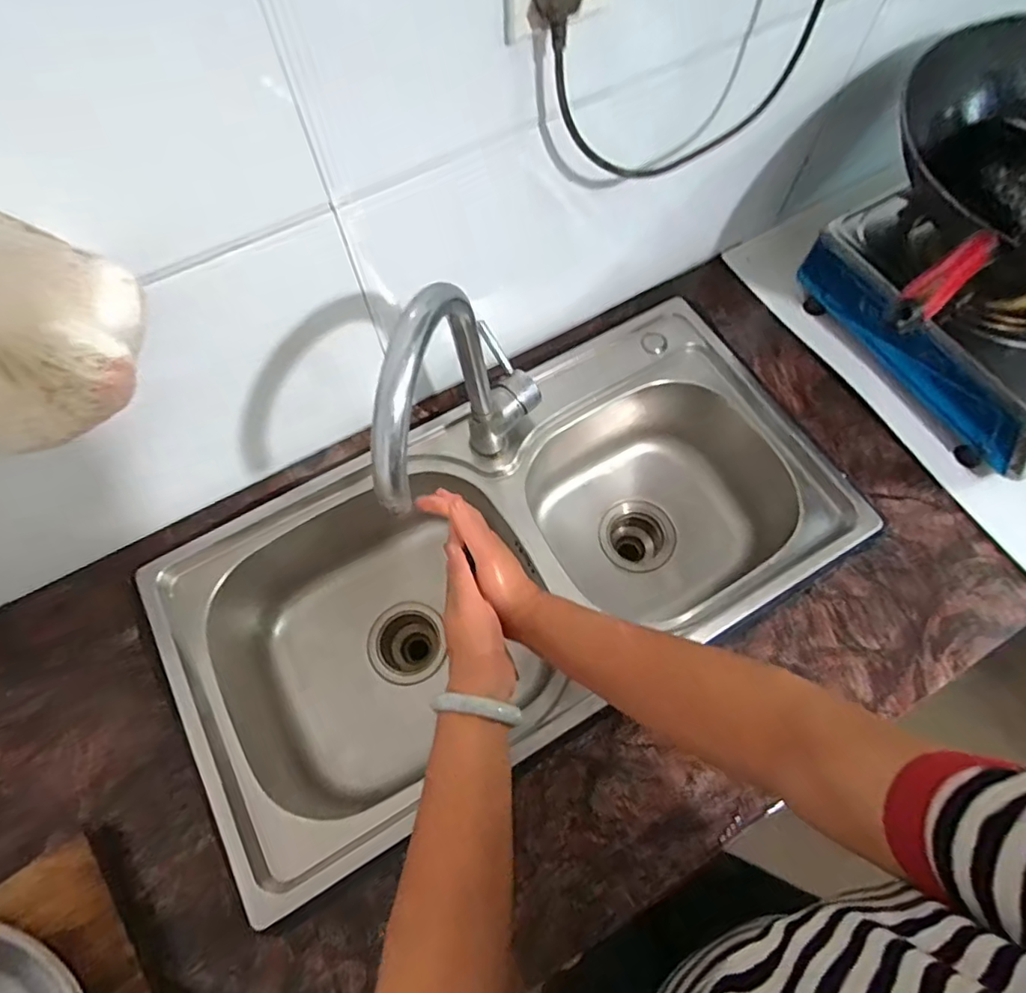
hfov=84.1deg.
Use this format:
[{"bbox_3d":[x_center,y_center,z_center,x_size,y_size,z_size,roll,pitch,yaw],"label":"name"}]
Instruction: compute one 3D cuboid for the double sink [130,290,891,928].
[{"bbox_3d":[0.001,0.093,0.733,0.744,0.209,0.386,-29,70,-11],"label":"double sink"}]

